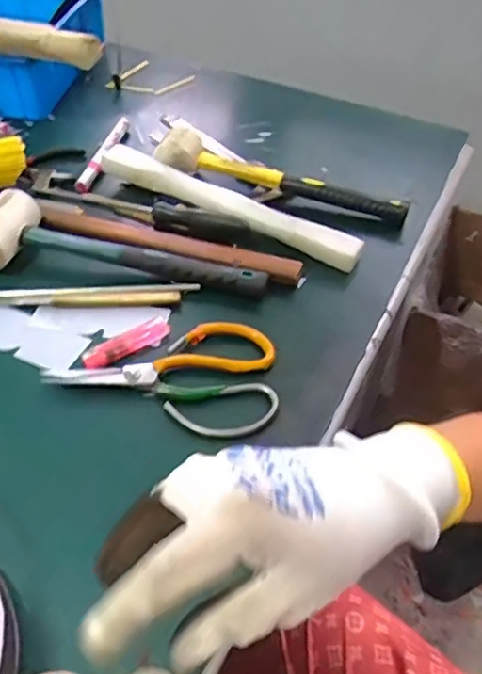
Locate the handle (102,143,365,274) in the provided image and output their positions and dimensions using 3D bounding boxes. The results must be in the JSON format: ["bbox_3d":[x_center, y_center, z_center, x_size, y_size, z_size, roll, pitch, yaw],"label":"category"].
[{"bbox_3d":[-0.017,-0.140,0.633,0.301,0.035,0.025,24,50,17],"label":"handle"}]

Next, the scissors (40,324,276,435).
[{"bbox_3d":[-0.057,0.022,0.498,0.181,0.014,0.102,14,48,9],"label":"scissors"}]

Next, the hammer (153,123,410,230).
[{"bbox_3d":[0.040,-0.164,0.658,0.281,0.062,0.044,19,49,13],"label":"hammer"}]

